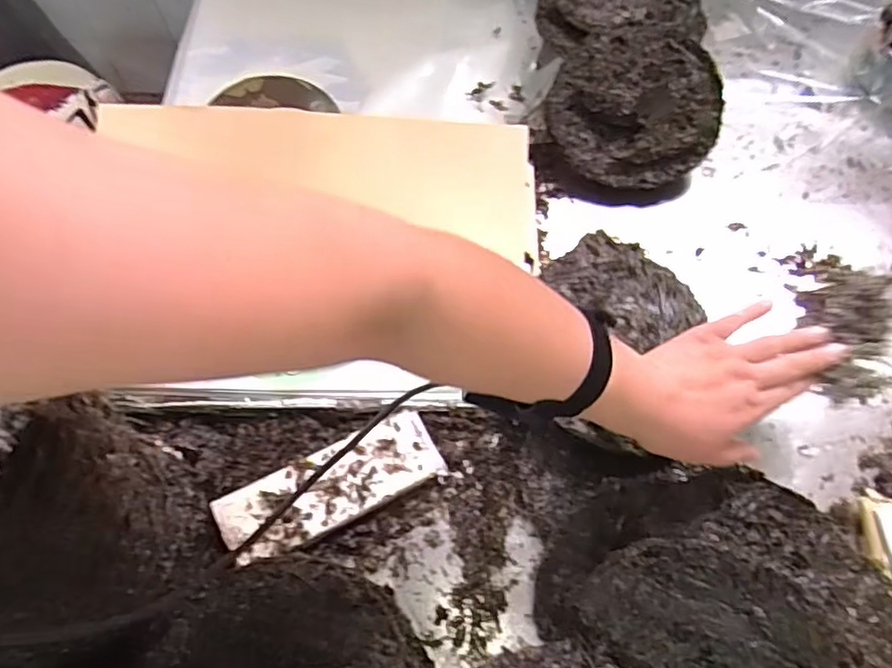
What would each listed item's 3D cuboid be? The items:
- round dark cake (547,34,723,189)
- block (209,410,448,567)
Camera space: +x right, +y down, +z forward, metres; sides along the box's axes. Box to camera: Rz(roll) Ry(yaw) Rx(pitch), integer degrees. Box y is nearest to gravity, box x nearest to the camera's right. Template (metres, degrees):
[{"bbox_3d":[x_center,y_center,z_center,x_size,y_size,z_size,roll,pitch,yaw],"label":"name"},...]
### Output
[{"bbox_3d":[0.219,-0.262,0.725,0.188,0.026,0.171,4,89,7],"label":"round dark cake"},{"bbox_3d":[-0.106,0.143,0.582,0.204,0.022,0.072,-24,67,-13],"label":"block"}]

